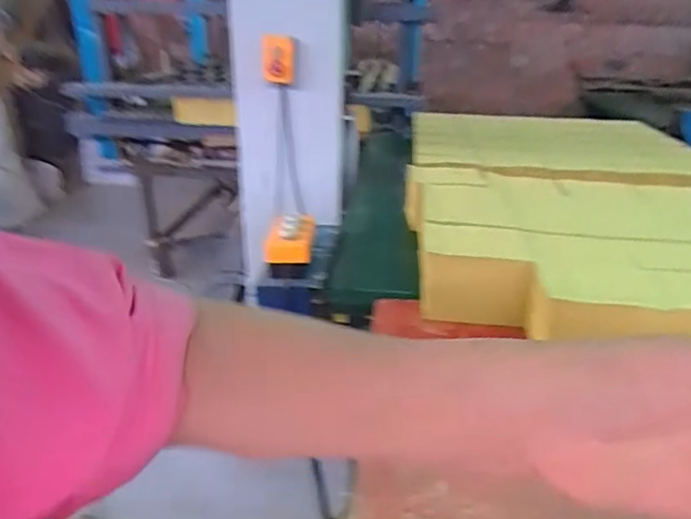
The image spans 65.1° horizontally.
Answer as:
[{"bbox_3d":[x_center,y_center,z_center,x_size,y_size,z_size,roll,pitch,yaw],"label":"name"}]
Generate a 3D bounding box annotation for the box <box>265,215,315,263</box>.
[{"bbox_3d":[-0.103,-0.047,1.029,0.081,0.056,0.140,1,24,1],"label":"box"}]

